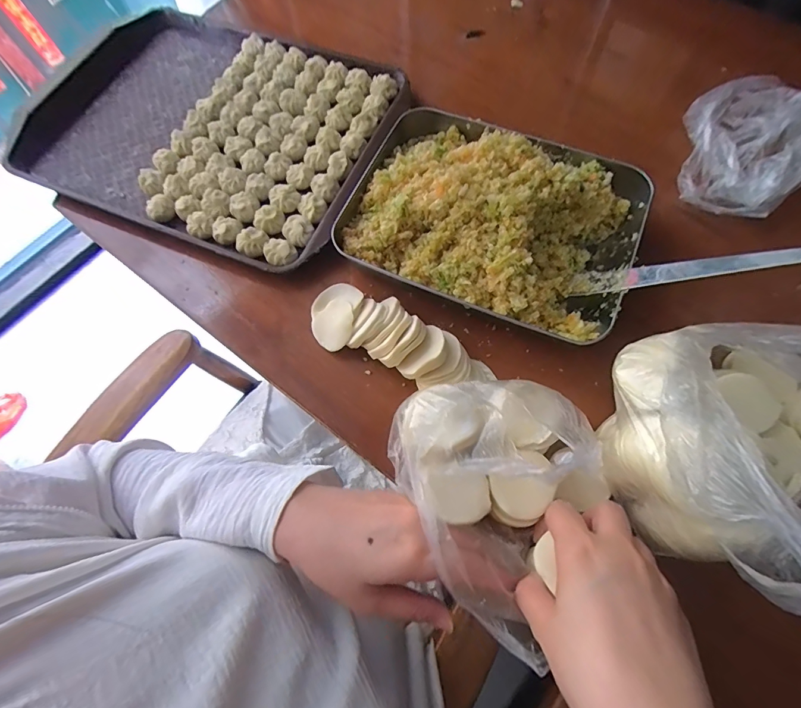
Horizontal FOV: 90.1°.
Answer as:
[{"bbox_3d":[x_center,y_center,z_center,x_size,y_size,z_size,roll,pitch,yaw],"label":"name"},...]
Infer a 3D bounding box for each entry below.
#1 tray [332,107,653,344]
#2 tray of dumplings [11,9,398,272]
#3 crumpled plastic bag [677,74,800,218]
[{"bbox_3d":[0.085,-0.133,0.366,0.253,0.062,0.193,24,72,11],"label":"tray"},{"bbox_3d":[-0.221,-0.269,0.452,0.413,0.036,0.296,22,72,10],"label":"tray of dumplings"},{"bbox_3d":[0.350,-0.213,0.399,0.124,0.059,0.158,13,70,7],"label":"crumpled plastic bag"}]

